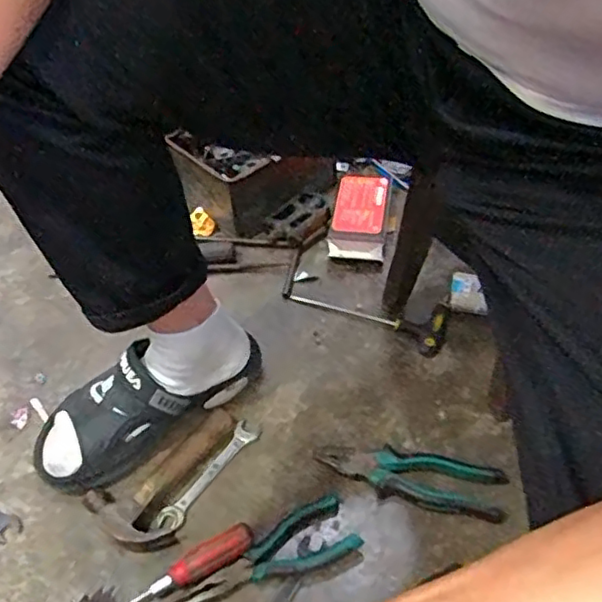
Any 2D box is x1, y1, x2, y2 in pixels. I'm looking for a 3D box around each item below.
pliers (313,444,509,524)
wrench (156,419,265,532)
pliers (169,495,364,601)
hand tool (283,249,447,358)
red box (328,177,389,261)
[{"bbox_3d":[0.114,0.188,0.665,0.193,0.027,0.058,8,49,10],"label":"pliers"},{"bbox_3d":[-0.100,0.190,0.691,0.027,0.004,0.145,36,60,12],"label":"wrench"},{"bbox_3d":[-0.037,0.260,0.612,0.187,0.034,0.066,-22,51,-16],"label":"pliers"},{"bbox_3d":[0.083,-0.001,0.831,0.236,0.029,0.093,27,54,24],"label":"hand tool"},{"bbox_3d":[0.085,-0.123,0.924,0.077,0.039,0.150,5,48,7],"label":"red box"}]

